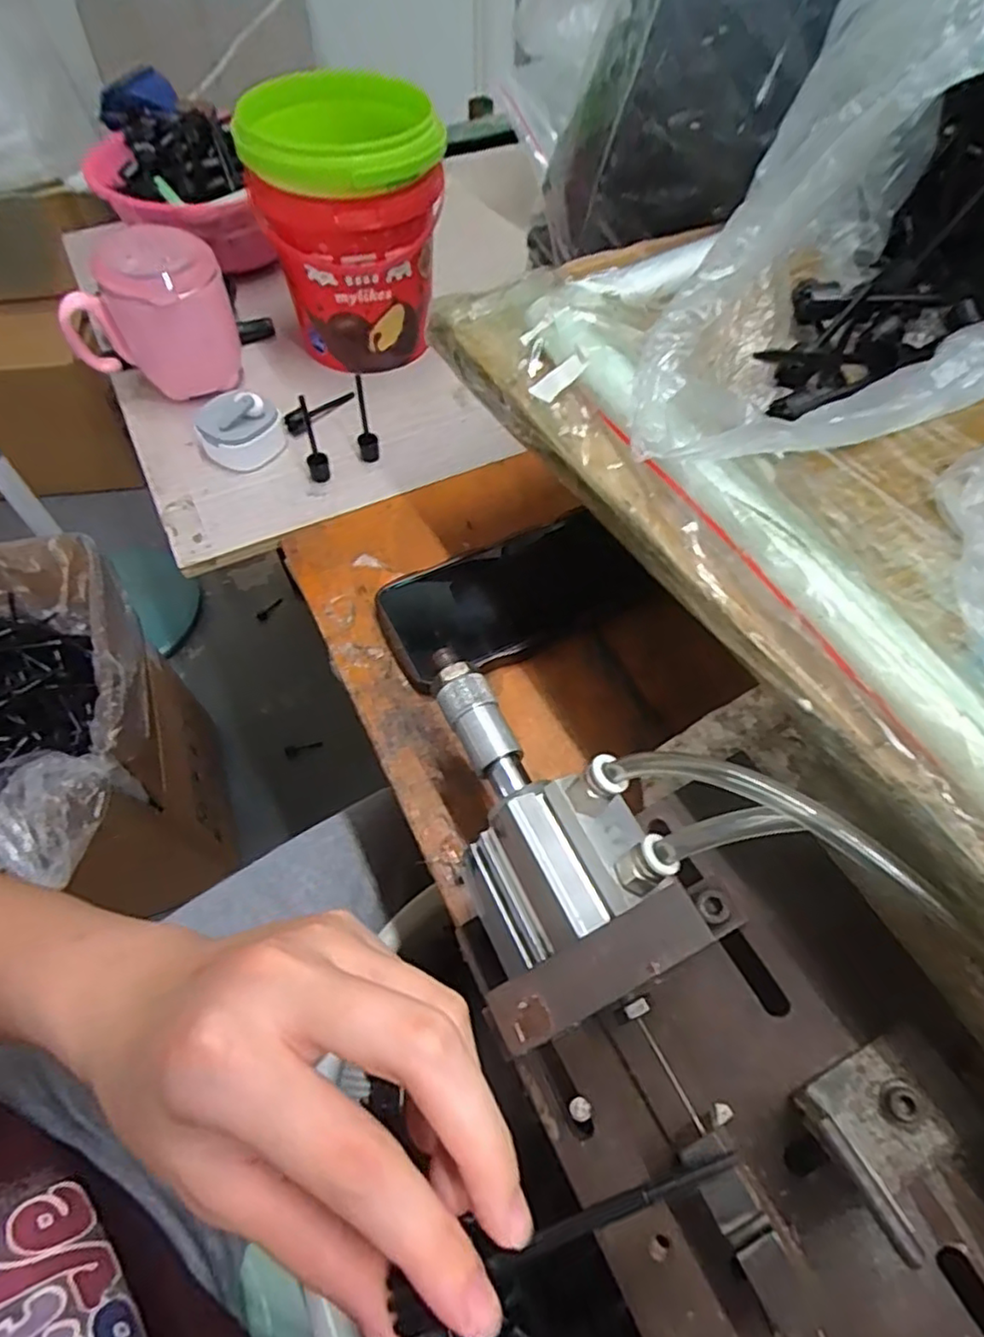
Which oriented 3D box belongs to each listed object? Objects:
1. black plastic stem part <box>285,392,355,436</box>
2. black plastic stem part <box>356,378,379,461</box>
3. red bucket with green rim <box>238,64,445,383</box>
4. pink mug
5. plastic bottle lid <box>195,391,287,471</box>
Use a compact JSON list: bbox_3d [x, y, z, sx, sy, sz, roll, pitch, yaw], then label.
[{"bbox_3d":[-0.130,-0.198,0.488,0.012,0.017,0.060,34,63,17],"label":"black plastic stem part"},{"bbox_3d":[-0.090,-0.175,0.456,0.013,0.012,0.056,-10,102,-8],"label":"black plastic stem part"},{"bbox_3d":[-0.108,-0.327,0.488,0.119,0.156,0.125,1,59,-1],"label":"red bucket with green rim"},{"bbox_3d":[-0.248,-0.260,0.478,0.110,0.102,0.081,-2,59,-3],"label":"pink mug"},{"bbox_3d":[-0.180,-0.175,0.459,0.056,0.044,0.053,1,59,-1],"label":"plastic bottle lid"}]

